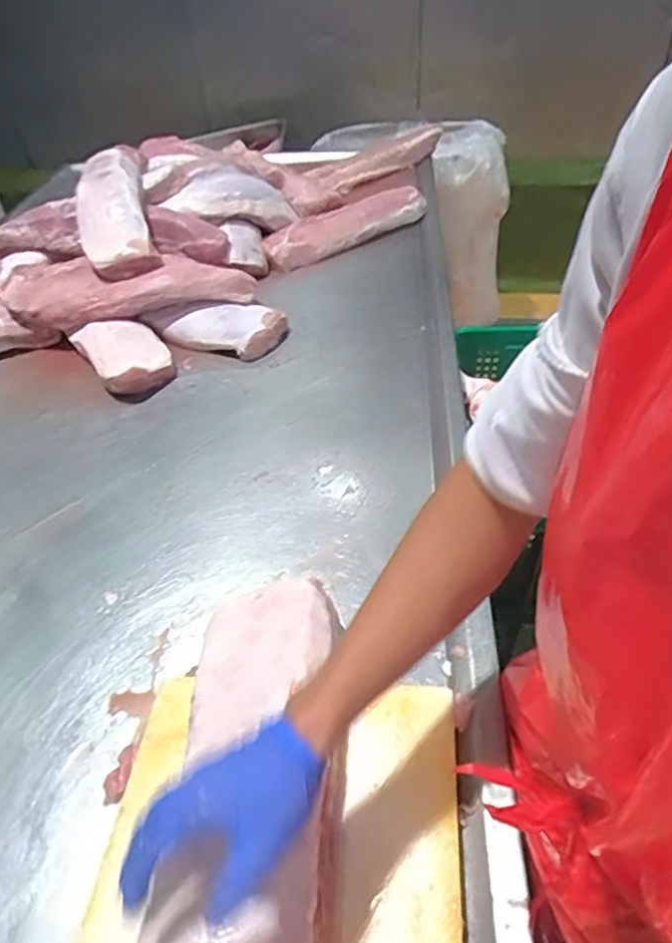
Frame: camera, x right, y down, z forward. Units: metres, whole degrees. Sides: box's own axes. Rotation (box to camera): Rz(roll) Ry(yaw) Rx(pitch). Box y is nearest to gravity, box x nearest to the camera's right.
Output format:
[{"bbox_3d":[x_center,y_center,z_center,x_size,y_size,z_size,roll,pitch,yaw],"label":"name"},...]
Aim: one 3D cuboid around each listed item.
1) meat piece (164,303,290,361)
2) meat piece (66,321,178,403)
[{"bbox_3d":[-0.217,-0.276,1.178,0.233,0.054,0.125,10,46,17],"label":"meat piece"},{"bbox_3d":[-0.388,-0.221,1.134,0.135,0.065,0.235,-27,47,-20],"label":"meat piece"}]

